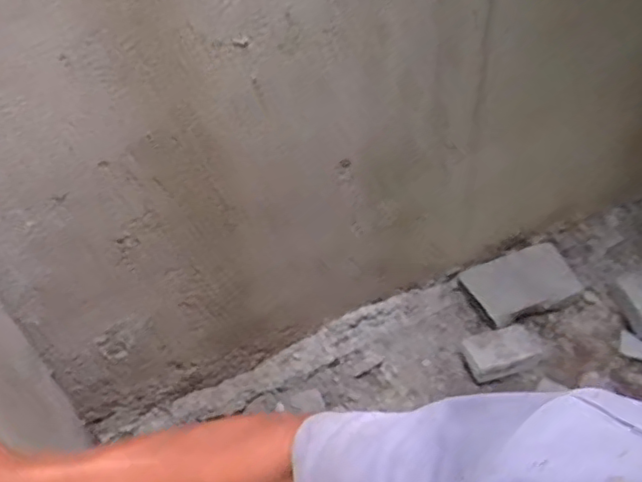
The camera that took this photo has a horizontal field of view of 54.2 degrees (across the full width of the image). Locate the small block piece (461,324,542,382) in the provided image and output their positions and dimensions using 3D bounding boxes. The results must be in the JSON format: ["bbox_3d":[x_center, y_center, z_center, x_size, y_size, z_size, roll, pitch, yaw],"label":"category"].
[{"bbox_3d":[0.499,0.300,1.724,0.214,0.058,0.127,-14,45,-8],"label":"small block piece"}]

